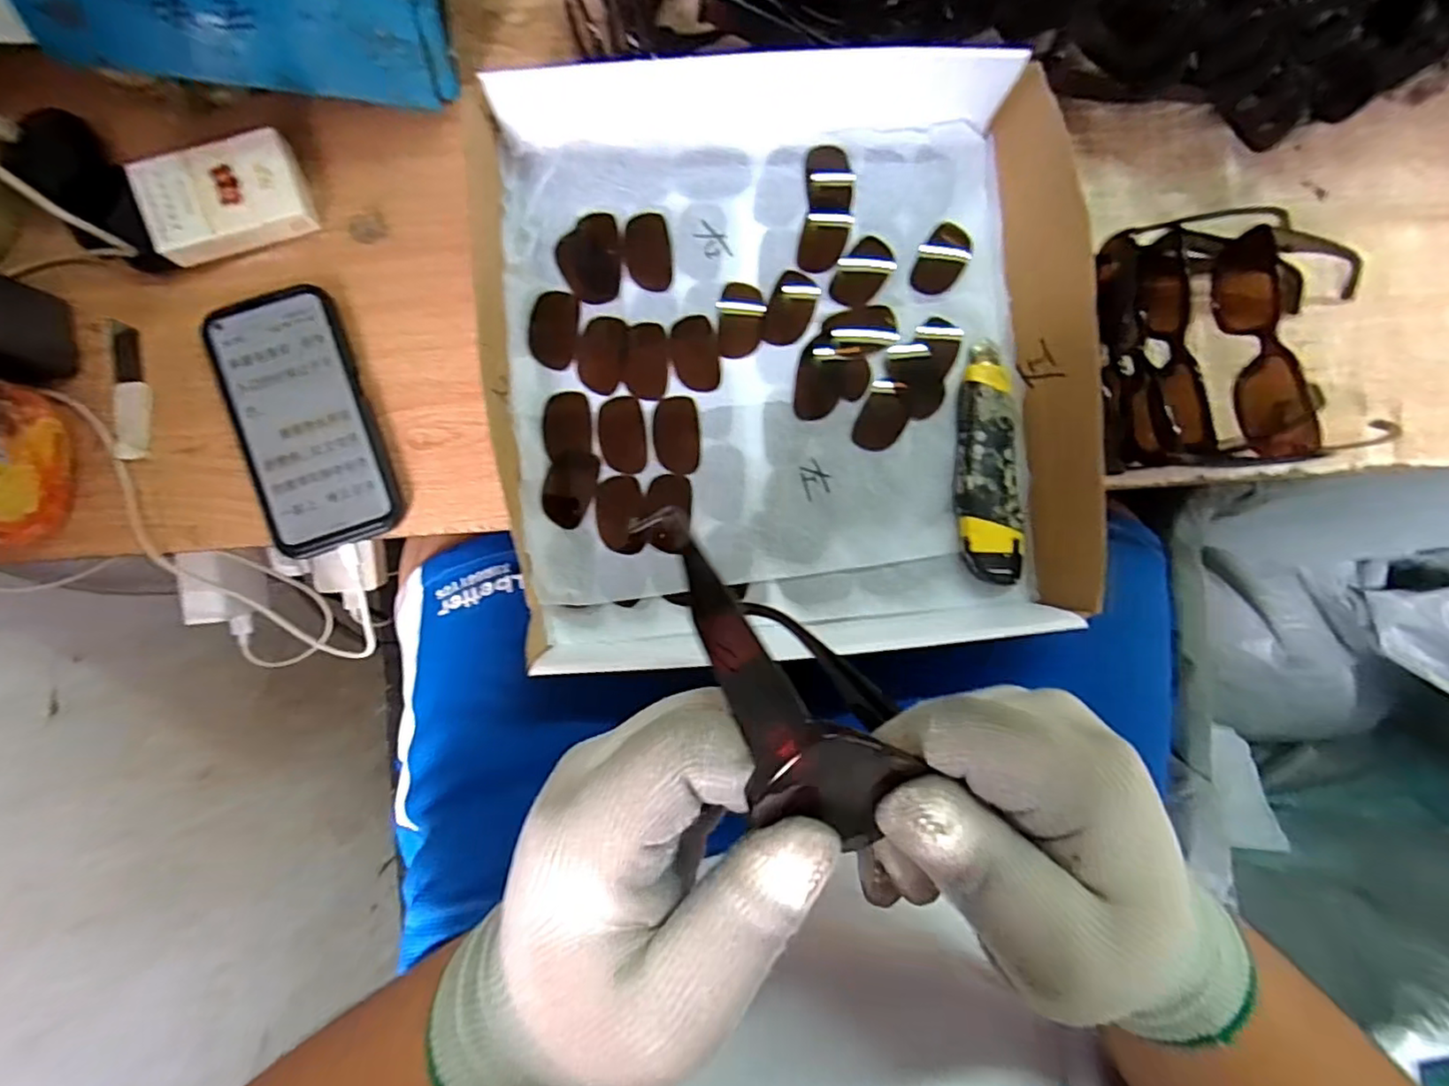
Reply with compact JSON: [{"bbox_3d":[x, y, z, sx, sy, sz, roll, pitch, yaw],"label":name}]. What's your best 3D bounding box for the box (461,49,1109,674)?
[{"bbox_3d":[0.041,-0.117,0.397,0.356,0.066,0.373,-8,91,-4],"label":"box"}]

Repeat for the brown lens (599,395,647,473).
[{"bbox_3d":[-0.066,-0.070,0.406,0.028,0.004,0.049,-8,91,-4],"label":"brown lens"}]

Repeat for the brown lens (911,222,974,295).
[{"bbox_3d":[0.146,-0.190,0.421,0.034,0.007,0.050,37,88,-8],"label":"brown lens"}]

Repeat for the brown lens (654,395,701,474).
[{"bbox_3d":[-0.031,-0.072,0.415,0.028,0.004,0.050,-4,90,-4],"label":"brown lens"}]

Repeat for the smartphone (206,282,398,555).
[{"bbox_3d":[-0.271,-0.079,0.402,0.079,0.017,0.167,-19,91,-4],"label":"smartphone"}]

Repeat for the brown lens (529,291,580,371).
[{"bbox_3d":[-0.109,-0.137,0.402,0.029,0.004,0.049,4,90,-4],"label":"brown lens"}]

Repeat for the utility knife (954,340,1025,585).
[{"bbox_3d":[0.172,-0.052,0.407,0.038,0.017,0.153,-2,90,-4],"label":"utility knife"}]

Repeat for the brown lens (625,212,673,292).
[{"bbox_3d":[-0.049,-0.190,0.408,0.029,0.004,0.050,-5,90,-4],"label":"brown lens"}]

